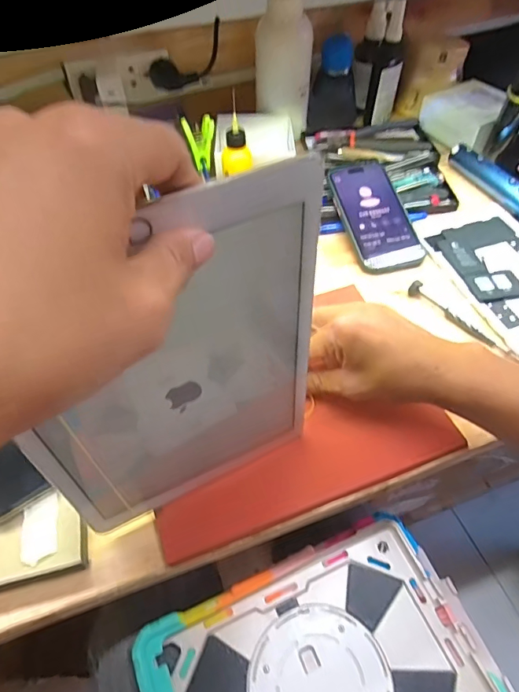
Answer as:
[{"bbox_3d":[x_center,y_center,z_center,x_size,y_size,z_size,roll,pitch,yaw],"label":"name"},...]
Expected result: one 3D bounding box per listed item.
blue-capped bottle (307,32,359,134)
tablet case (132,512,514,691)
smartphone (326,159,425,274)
[{"bbox_3d":[0.108,-0.365,0.644,0.066,0.110,0.049,7,53,6],"label":"blue-capped bottle"},{"bbox_3d":[0.056,0.278,0.371,0.267,0.032,0.198,-18,54,-12],"label":"tablet case"},{"bbox_3d":[0.132,-0.153,0.536,0.073,0.018,0.149,-12,68,-9],"label":"smartphone"}]

